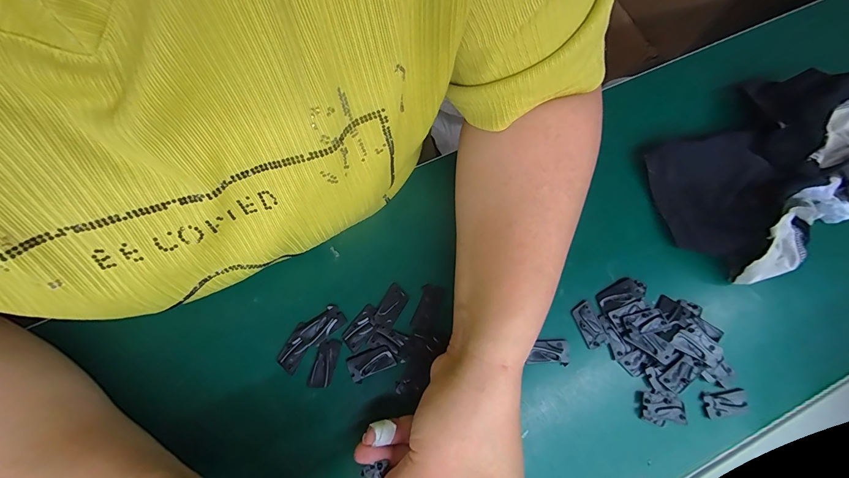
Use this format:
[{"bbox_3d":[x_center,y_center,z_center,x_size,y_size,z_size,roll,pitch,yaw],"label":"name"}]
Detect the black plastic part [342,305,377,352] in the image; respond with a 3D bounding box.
[{"bbox_3d":[-0.048,0.068,0.274,0.016,0.004,0.034,37,78,7],"label":"black plastic part"}]

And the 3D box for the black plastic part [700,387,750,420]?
[{"bbox_3d":[0.226,0.123,0.266,0.032,0.004,0.017,-7,76,-4],"label":"black plastic part"}]

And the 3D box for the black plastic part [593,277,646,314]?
[{"bbox_3d":[0.157,0.044,0.285,0.040,0.004,0.017,-23,78,-7],"label":"black plastic part"}]

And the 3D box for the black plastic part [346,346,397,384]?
[{"bbox_3d":[-0.040,0.093,0.267,0.033,0.004,0.019,-23,78,-7],"label":"black plastic part"}]

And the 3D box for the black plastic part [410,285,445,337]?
[{"bbox_3d":[0.003,0.054,0.278,0.018,0.004,0.038,18,76,3],"label":"black plastic part"}]

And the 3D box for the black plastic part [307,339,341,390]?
[{"bbox_3d":[-0.074,0.093,0.265,0.016,0.004,0.036,16,76,2],"label":"black plastic part"}]

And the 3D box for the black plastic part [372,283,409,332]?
[{"bbox_3d":[-0.027,0.054,0.278,0.018,0.004,0.035,29,77,5],"label":"black plastic part"}]

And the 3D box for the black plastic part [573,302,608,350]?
[{"bbox_3d":[0.129,0.068,0.280,0.016,0.004,0.033,-21,78,-7],"label":"black plastic part"}]

